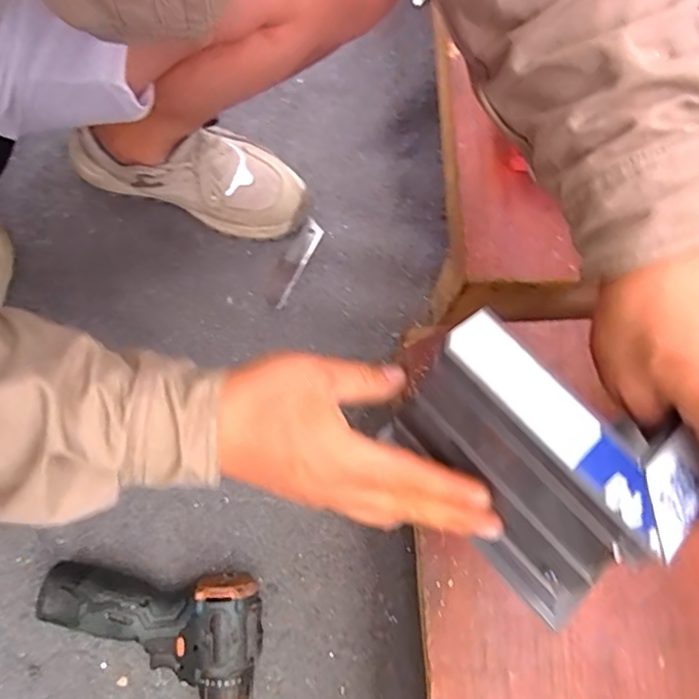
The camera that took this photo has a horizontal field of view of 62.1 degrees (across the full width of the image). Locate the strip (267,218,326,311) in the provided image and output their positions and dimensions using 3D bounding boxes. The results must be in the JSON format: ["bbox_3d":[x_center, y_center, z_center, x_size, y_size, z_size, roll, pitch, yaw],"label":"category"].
[{"bbox_3d":[-0.061,-0.097,0.644,0.027,0.004,0.113,23,71,6],"label":"strip"}]

